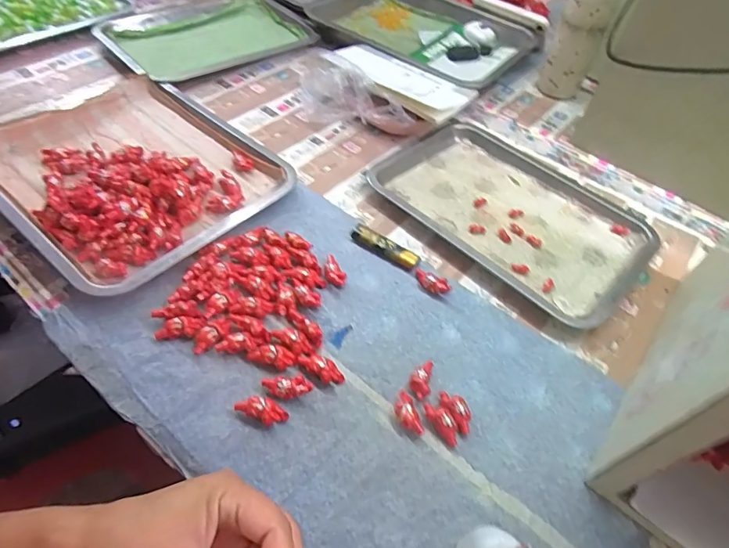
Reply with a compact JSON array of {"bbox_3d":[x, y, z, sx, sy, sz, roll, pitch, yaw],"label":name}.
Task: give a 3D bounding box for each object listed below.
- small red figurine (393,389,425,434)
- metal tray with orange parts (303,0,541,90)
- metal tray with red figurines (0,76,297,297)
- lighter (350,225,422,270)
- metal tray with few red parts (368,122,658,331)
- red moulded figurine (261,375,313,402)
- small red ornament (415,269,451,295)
[{"bbox_3d":[0.035,0.116,0.385,0.018,0.014,0.039,-11,54,-15],"label":"small red figurine"},{"bbox_3d":[0.105,-0.432,0.816,0.367,0.038,0.282,36,56,21],"label":"metal tray with orange parts"},{"bbox_3d":[-0.273,-0.129,0.529,0.320,0.032,0.264,36,56,21],"label":"metal tray with red figurines"},{"bbox_3d":[0.022,-0.029,0.504,0.081,0.010,0.020,30,54,16],"label":"lighter"},{"bbox_3d":[0.182,-0.083,0.557,0.219,0.021,0.307,-35,63,-29],"label":"metal tray with few red parts"},{"bbox_3d":[-0.065,0.096,0.388,0.042,0.012,0.018,3,51,-5],"label":"red moulded figurine"},{"bbox_3d":[0.069,0.008,0.478,0.041,0.014,0.016,32,55,18],"label":"small red ornament"}]

